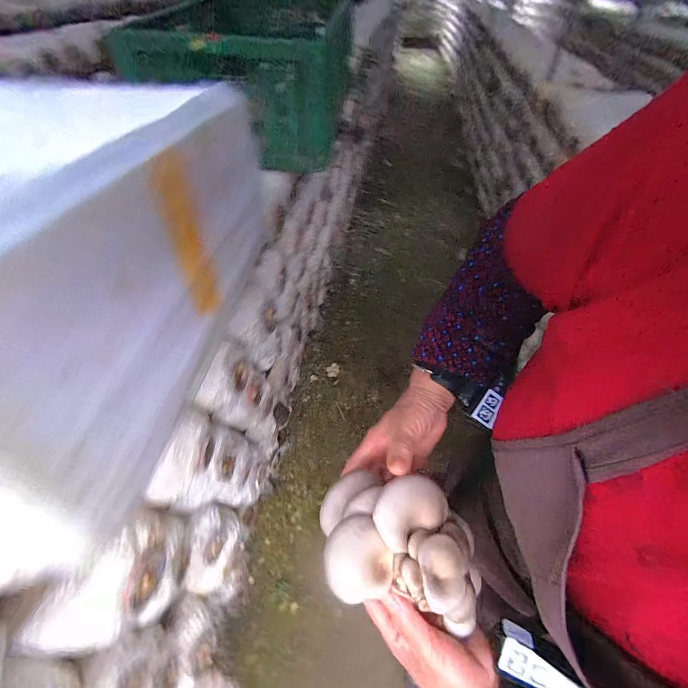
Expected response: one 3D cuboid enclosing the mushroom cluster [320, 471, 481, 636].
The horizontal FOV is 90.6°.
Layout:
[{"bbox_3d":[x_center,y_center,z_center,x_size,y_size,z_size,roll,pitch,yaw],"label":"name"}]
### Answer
[{"bbox_3d":[0.050,0.171,0.295,0.140,0.061,0.096,10,48,6],"label":"mushroom cluster"}]

